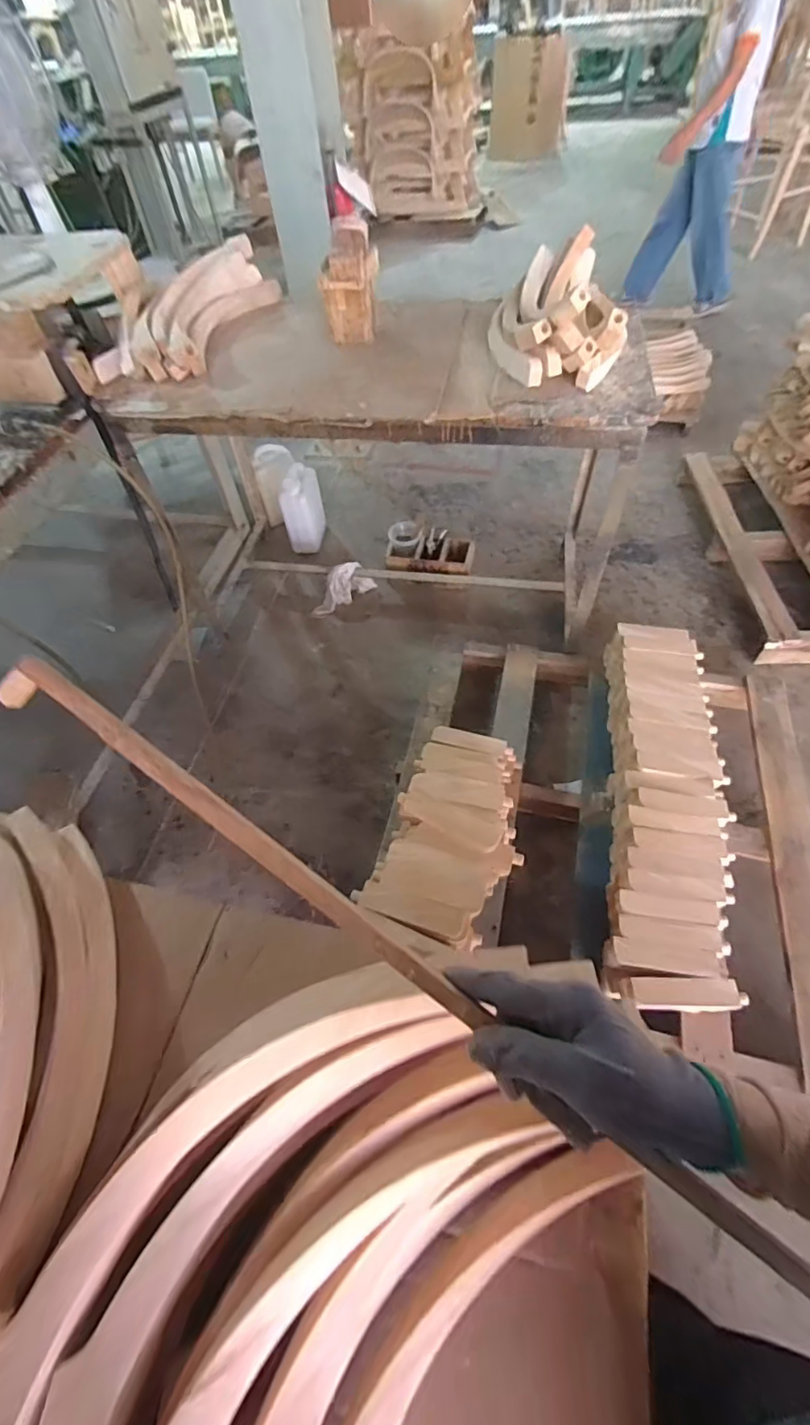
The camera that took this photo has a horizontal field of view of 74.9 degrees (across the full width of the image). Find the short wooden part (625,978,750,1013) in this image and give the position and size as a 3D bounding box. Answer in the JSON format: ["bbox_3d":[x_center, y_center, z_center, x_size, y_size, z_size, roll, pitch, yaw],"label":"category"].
[{"bbox_3d":[0.506,0.507,0.950,0.200,0.025,0.051,-2,57,3],"label":"short wooden part"}]

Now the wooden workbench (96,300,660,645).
[{"bbox_3d":[-0.067,-0.642,1.559,1.285,0.766,0.687,5,57,7],"label":"wooden workbench"}]

